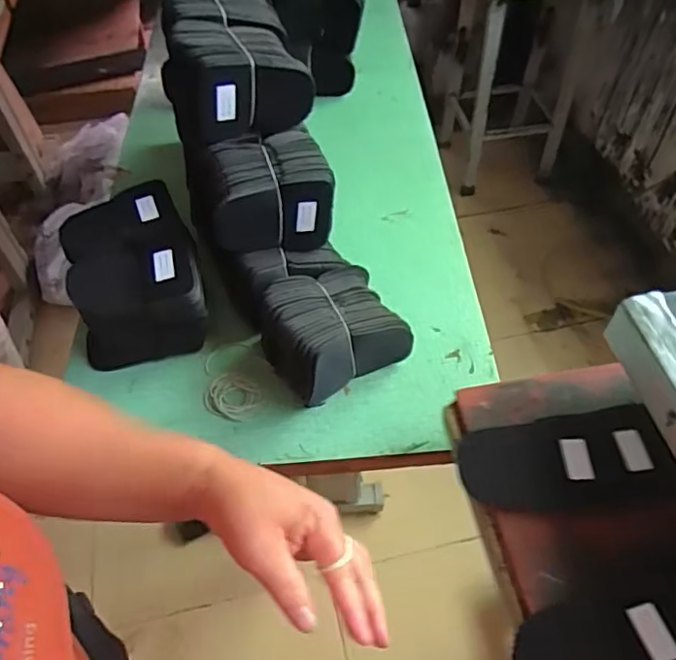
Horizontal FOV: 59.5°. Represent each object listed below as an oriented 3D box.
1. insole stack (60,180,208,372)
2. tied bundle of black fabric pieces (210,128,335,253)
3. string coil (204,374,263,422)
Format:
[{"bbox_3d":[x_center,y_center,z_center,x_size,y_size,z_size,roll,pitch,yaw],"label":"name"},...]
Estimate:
[{"bbox_3d":[-0.247,-0.071,0.733,0.140,0.118,0.186,-14,55,-10],"label":"insole stack"},{"bbox_3d":[-0.086,-0.160,0.710,0.143,0.092,0.115,-16,55,-11],"label":"tied bundle of black fabric pieces"},{"bbox_3d":[-0.122,0.080,0.696,0.066,0.004,0.057,19,56,13],"label":"string coil"}]

